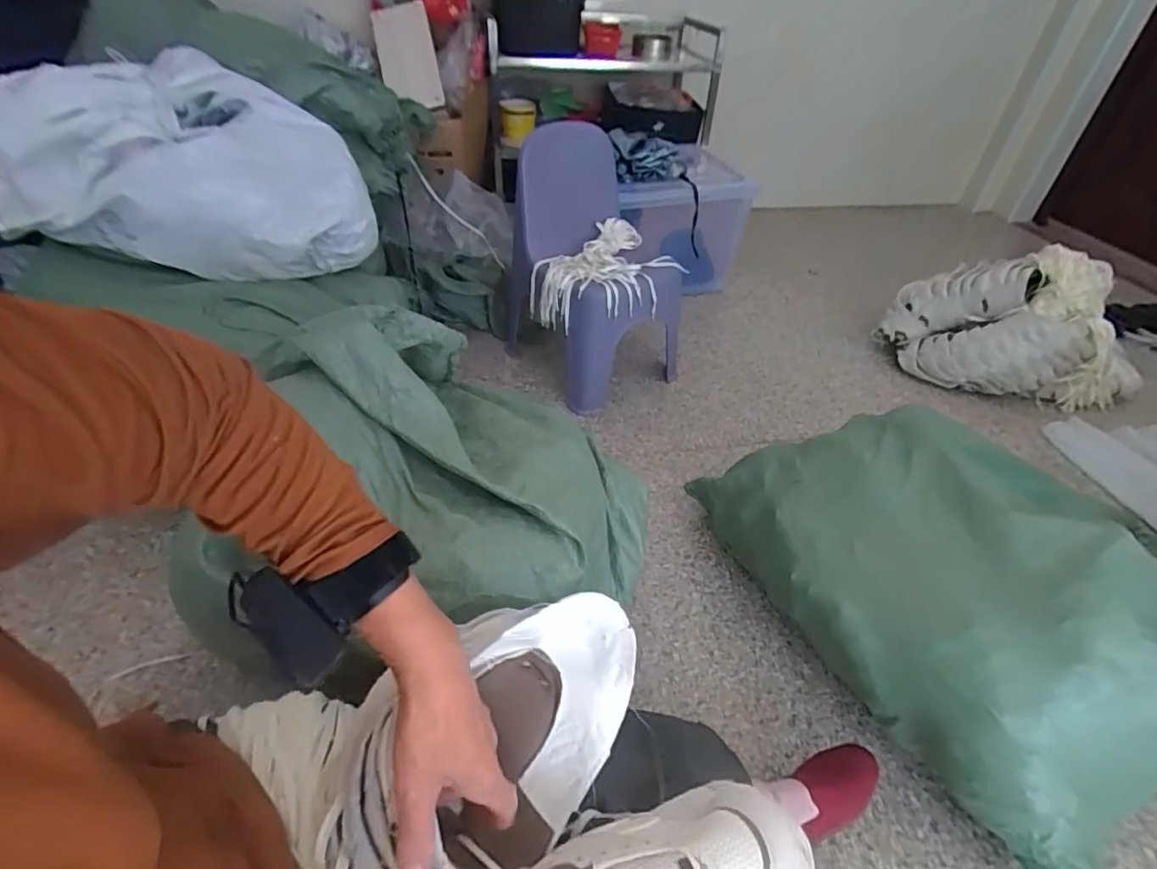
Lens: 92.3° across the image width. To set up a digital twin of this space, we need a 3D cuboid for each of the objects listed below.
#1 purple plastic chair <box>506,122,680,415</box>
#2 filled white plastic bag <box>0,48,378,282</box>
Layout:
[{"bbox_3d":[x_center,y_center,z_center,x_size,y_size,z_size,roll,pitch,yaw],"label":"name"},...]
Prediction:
[{"bbox_3d":[0.013,-0.453,1.491,0.378,0.574,0.485,-16,44,-18],"label":"purple plastic chair"},{"bbox_3d":[-0.738,-0.544,1.114,0.623,0.448,0.245,10,4,-12],"label":"filled white plastic bag"}]

